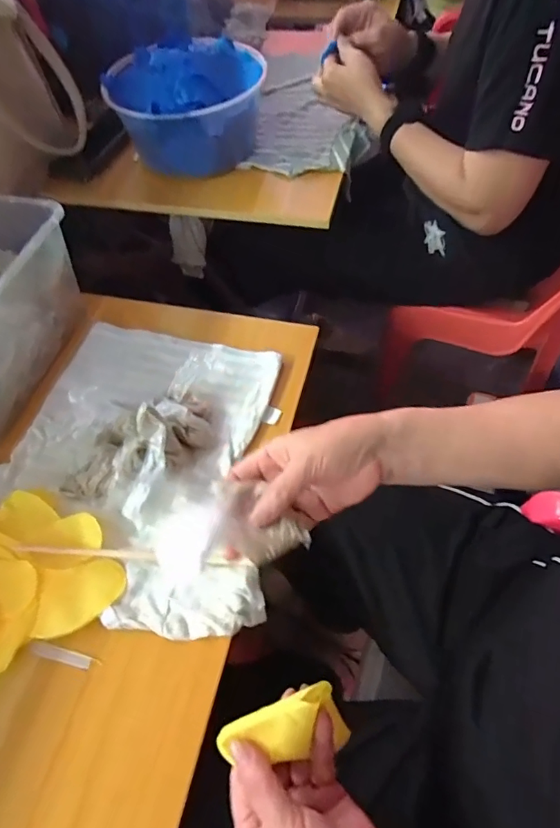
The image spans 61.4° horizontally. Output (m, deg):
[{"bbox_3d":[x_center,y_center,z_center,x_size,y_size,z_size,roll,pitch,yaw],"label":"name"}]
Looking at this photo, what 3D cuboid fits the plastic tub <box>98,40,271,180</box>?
[{"bbox_3d":[-0.128,-0.451,0.688,0.207,0.114,0.199,-2,58,3],"label":"plastic tub"}]

